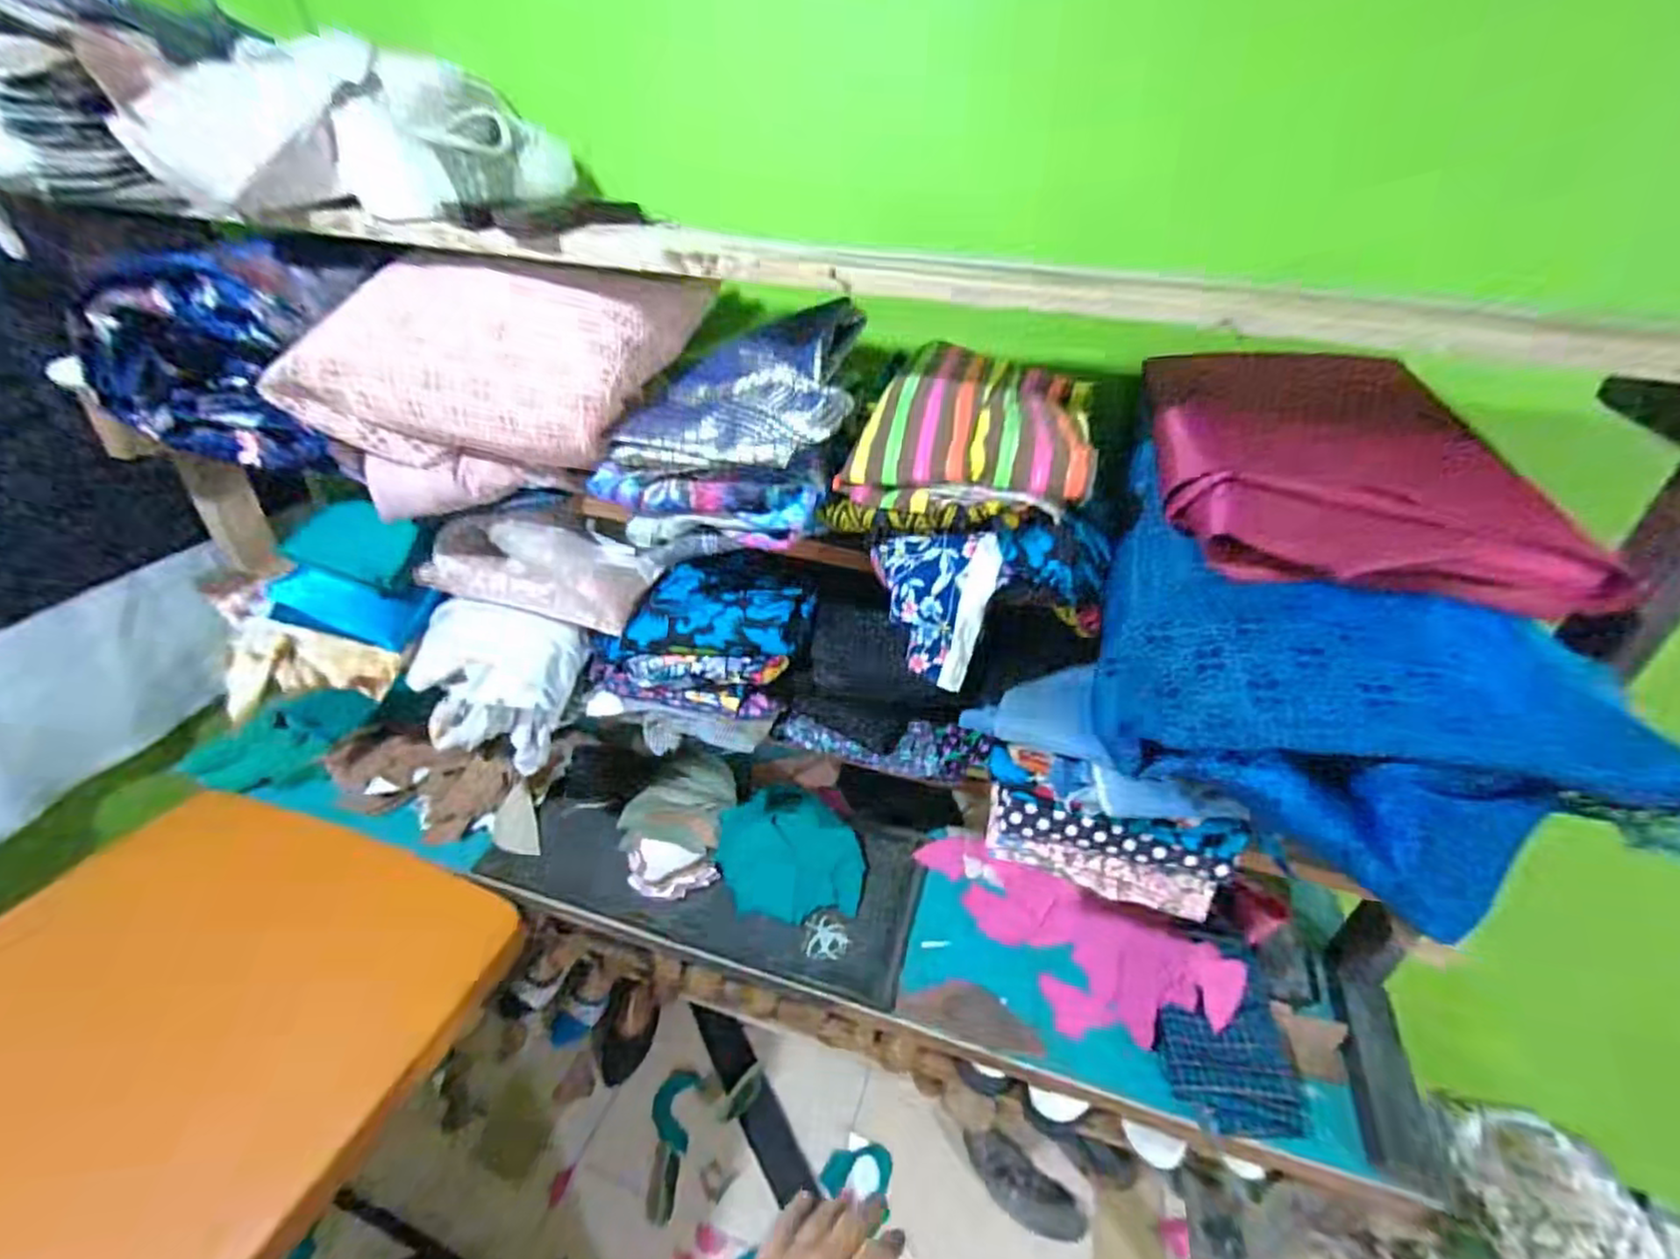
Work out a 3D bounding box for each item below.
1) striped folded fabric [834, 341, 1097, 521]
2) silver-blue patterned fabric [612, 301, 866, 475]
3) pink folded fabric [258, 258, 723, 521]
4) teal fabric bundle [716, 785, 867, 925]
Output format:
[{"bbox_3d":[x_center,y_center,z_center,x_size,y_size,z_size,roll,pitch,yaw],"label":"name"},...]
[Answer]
[{"bbox_3d":[0.122,-0.177,0.605,0.177,0.065,0.251,12,34,12],"label":"striped folded fabric"},{"bbox_3d":[-0.078,-0.209,0.601,0.175,0.088,0.230,6,34,4],"label":"silver-blue patterned fabric"},{"bbox_3d":[-0.301,-0.228,0.652,0.312,0.191,0.188,12,35,12],"label":"pink folded fabric"},{"bbox_3d":[-0.062,0.279,0.890,0.180,0.049,0.158,5,34,2],"label":"teal fabric bundle"}]

